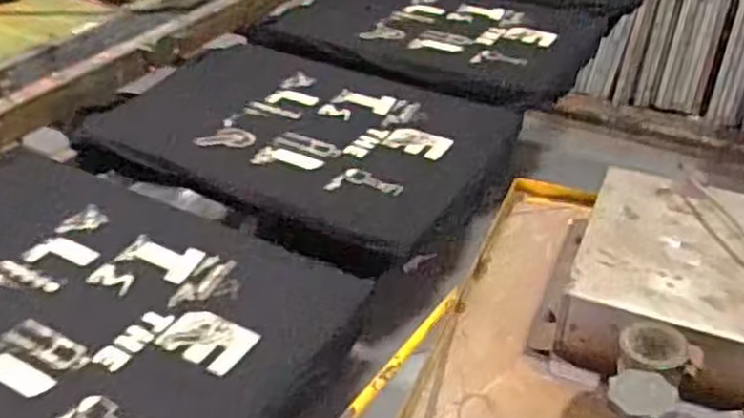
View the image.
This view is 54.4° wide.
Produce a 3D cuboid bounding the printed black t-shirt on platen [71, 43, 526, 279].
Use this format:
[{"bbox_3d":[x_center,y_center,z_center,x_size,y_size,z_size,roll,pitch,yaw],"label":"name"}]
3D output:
[{"bbox_3d":[-0.110,-0.132,1.161,0.611,0.059,0.430,23,40,20],"label":"printed black t-shirt on platen"}]

